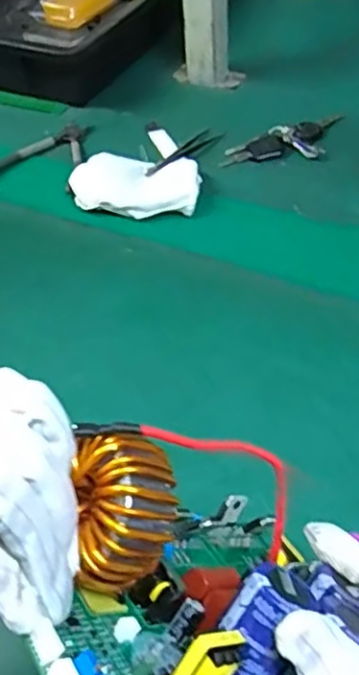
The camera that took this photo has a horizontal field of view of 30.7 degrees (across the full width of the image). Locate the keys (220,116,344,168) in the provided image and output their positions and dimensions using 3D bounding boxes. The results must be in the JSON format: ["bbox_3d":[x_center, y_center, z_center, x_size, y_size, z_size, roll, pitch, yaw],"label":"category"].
[{"bbox_3d":[0.124,-0.217,0.724,0.162,0.018,0.060,-21,49,-16],"label":"keys"}]

